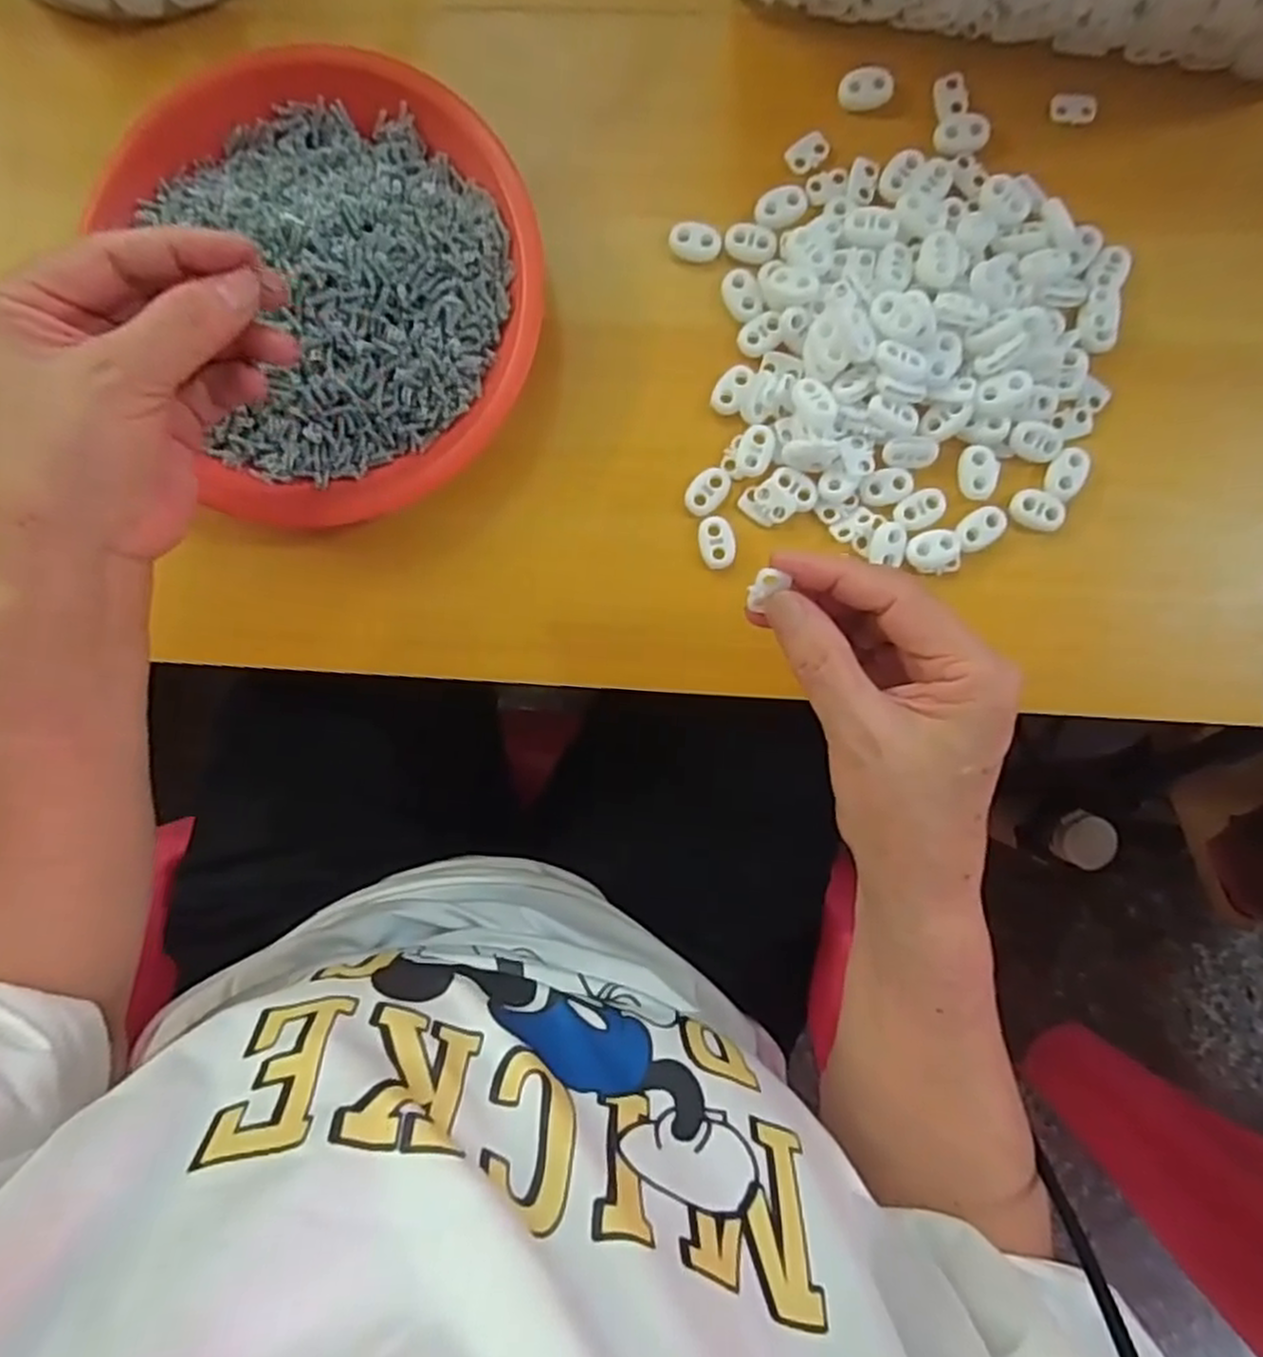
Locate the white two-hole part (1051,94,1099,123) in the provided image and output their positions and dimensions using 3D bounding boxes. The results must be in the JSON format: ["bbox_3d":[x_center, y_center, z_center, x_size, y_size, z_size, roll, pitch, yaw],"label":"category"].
[{"bbox_3d":[0.186,-0.240,0.317,0.018,0.004,0.011,2,91,2],"label":"white two-hole part"}]

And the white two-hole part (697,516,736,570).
[{"bbox_3d":[0.037,-0.059,0.326,0.015,0.004,0.023,-10,91,2],"label":"white two-hole part"}]

